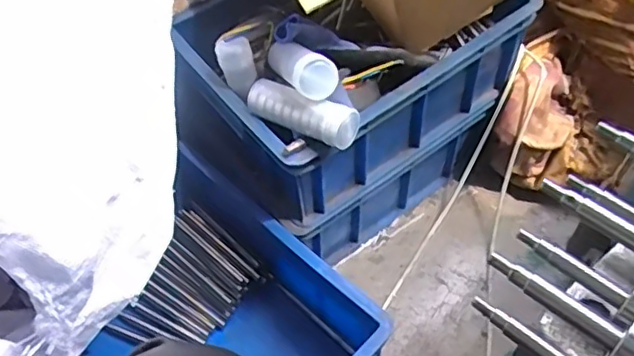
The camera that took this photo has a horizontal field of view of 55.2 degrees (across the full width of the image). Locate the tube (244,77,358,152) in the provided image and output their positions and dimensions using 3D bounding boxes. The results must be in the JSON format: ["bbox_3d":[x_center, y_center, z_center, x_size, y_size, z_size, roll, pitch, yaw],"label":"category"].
[{"bbox_3d":[-0.016,-0.074,0.642,0.127,0.038,0.048,24,60,19],"label":"tube"}]

